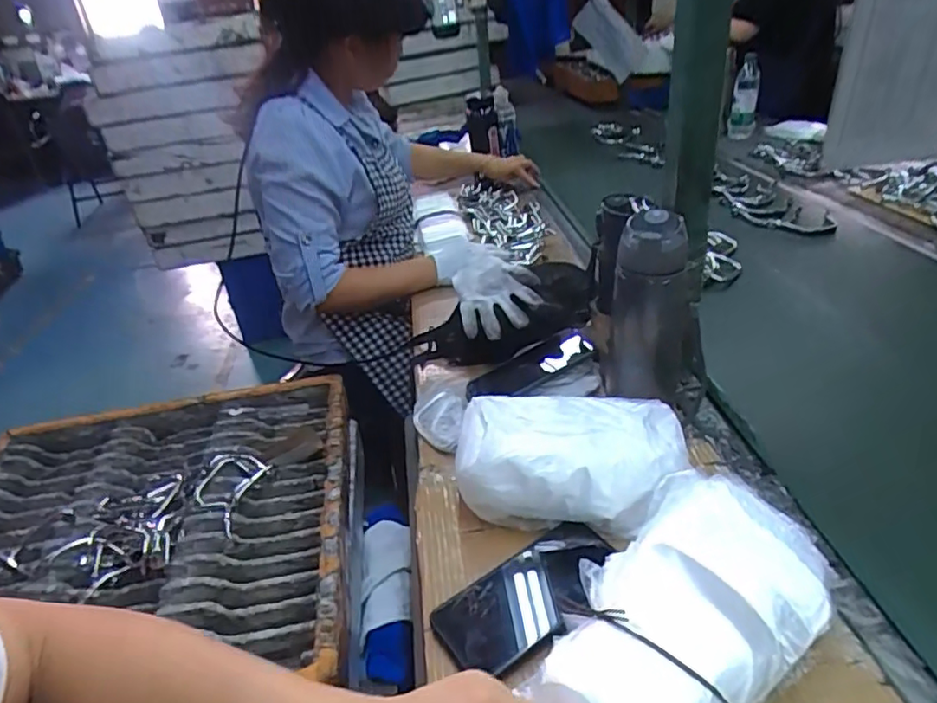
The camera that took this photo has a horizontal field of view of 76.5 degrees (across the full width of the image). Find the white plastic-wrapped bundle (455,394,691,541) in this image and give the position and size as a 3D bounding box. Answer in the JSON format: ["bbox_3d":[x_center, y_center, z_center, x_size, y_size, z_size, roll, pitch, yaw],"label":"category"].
[{"bbox_3d":[0.100,0.103,0.586,0.209,0.086,0.128,1,32,14],"label":"white plastic-wrapped bundle"}]

